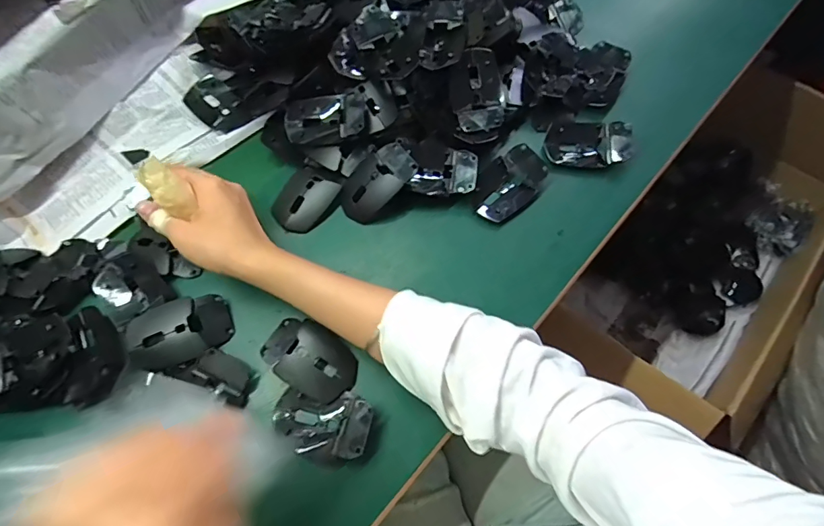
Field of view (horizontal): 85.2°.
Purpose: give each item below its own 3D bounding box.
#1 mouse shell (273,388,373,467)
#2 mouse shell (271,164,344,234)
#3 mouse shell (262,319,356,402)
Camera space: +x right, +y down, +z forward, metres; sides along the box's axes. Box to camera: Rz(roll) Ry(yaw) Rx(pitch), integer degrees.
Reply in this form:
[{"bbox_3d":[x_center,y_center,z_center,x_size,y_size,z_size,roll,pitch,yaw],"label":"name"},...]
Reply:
[{"bbox_3d":[-0.073,0.130,0.360,0.079,0.029,0.056,10,67,7],"label":"mouse shell"},{"bbox_3d":[-0.105,-0.064,0.443,0.056,0.015,0.069,27,70,13],"label":"mouse shell"},{"bbox_3d":[-0.087,0.081,0.382,0.083,0.021,0.053,30,71,14],"label":"mouse shell"}]

